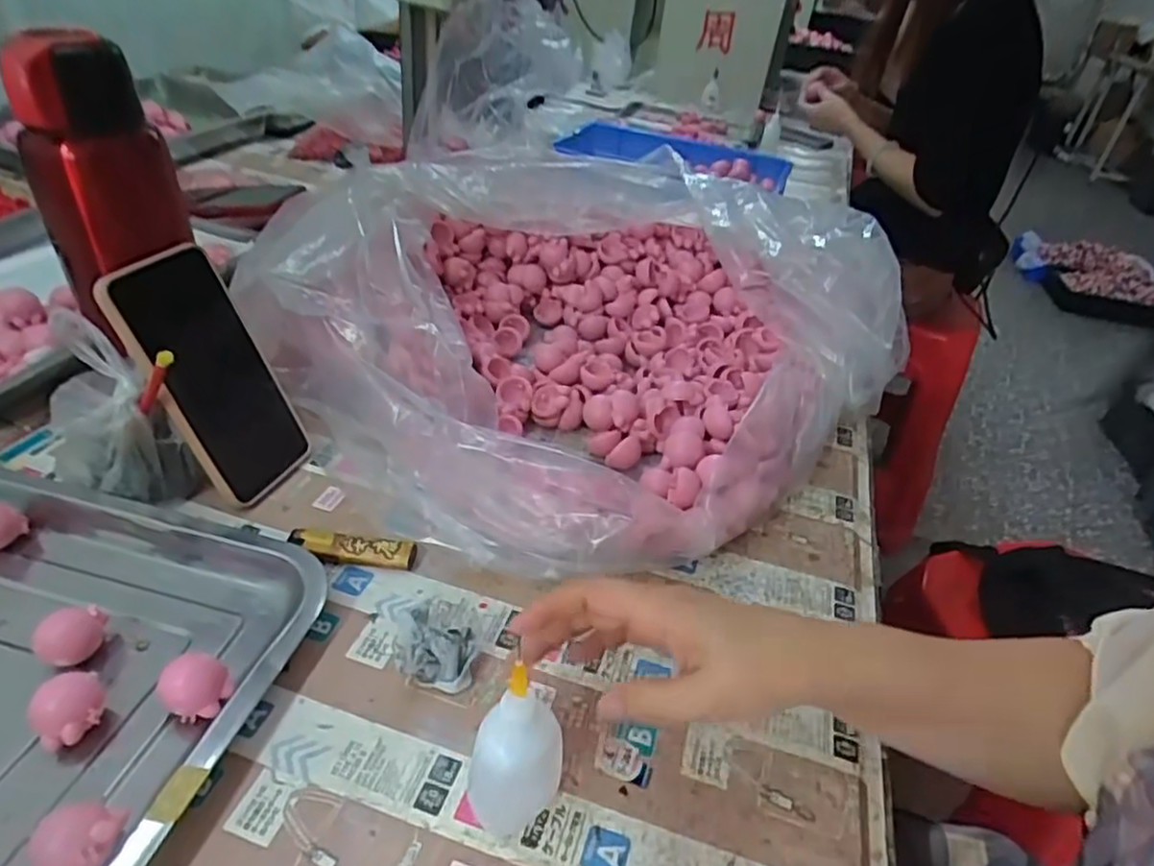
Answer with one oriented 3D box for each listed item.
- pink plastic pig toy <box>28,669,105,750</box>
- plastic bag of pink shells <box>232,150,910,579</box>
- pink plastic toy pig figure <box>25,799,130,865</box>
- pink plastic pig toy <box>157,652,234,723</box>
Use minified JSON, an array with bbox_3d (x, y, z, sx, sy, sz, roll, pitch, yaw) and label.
[{"bbox_3d":[-0.245,0.136,0.330,0.027,0.024,0.032,-19,43,-30],"label":"pink plastic pig toy"},{"bbox_3d":[0.019,-0.098,0.590,0.495,0.150,0.414,-26,47,-36],"label":"plastic bag of pink shells"},{"bbox_3d":[-0.206,0.173,0.282,0.030,0.028,0.028,7,36,1],"label":"pink plastic toy pig figure"},{"bbox_3d":[-0.193,0.131,0.346,0.031,0.031,0.023,-21,44,-32],"label":"pink plastic pig toy"}]

